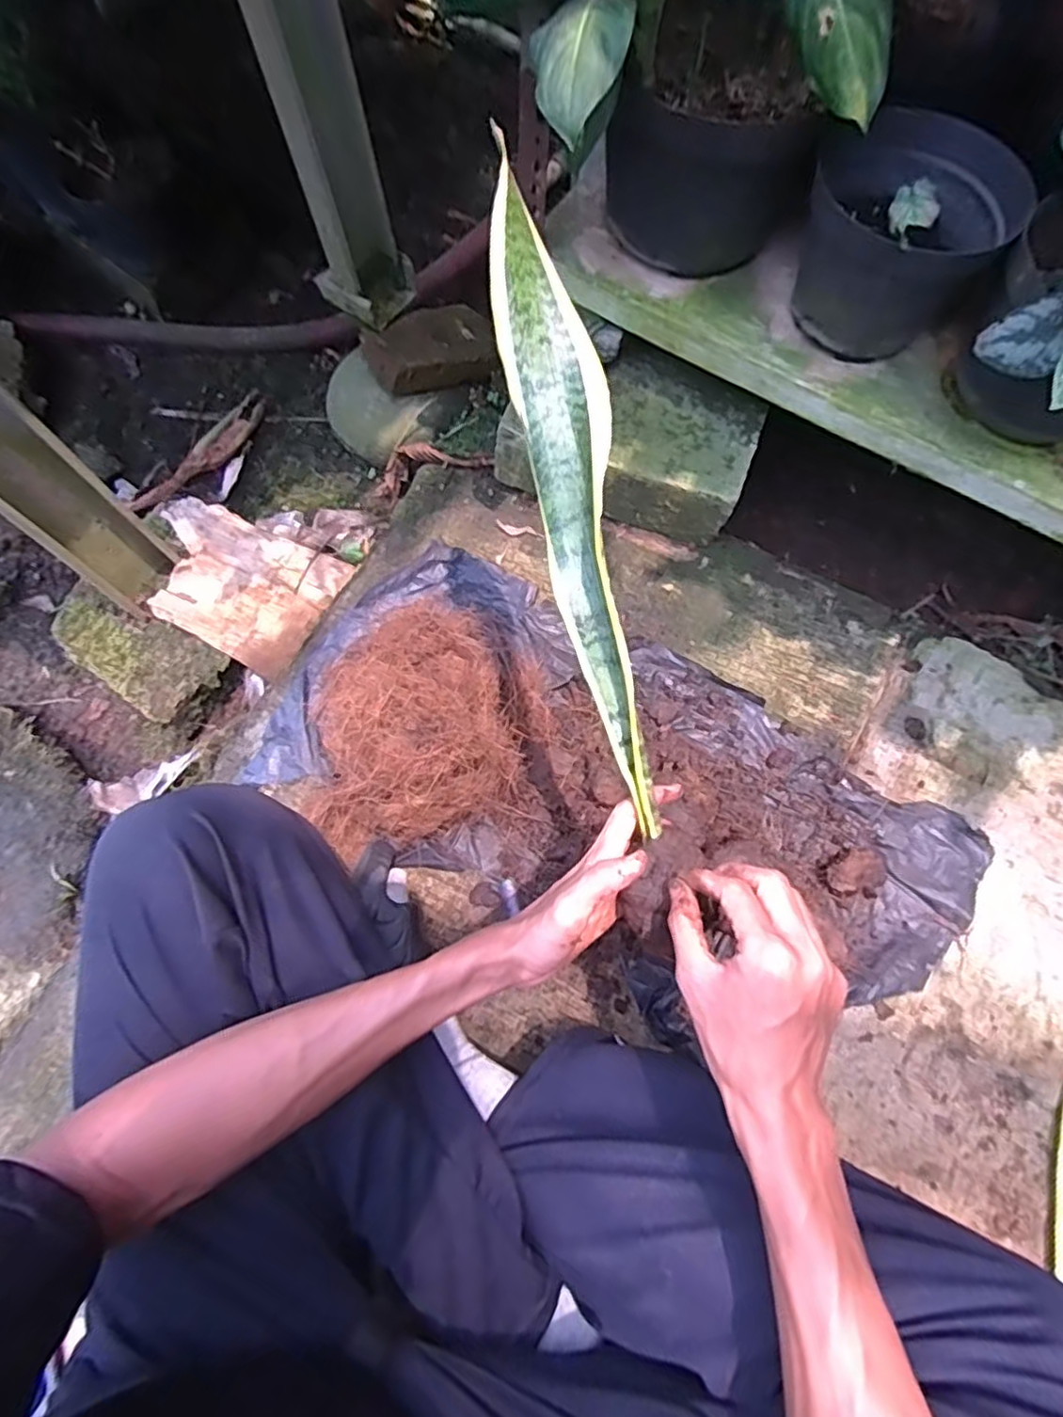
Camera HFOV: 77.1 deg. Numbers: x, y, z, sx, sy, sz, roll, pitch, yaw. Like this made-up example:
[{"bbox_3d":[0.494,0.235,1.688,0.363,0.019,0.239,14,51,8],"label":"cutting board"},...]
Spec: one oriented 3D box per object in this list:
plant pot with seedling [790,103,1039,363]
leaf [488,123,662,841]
[{"bbox_3d":[0.312,-0.402,0.571,0.156,0.145,0.167,0,71,0],"label":"plant pot with seedling"},{"bbox_3d":[0.030,-0.112,0.398,0.051,0.036,0.357,-13,100,-7],"label":"leaf"}]

